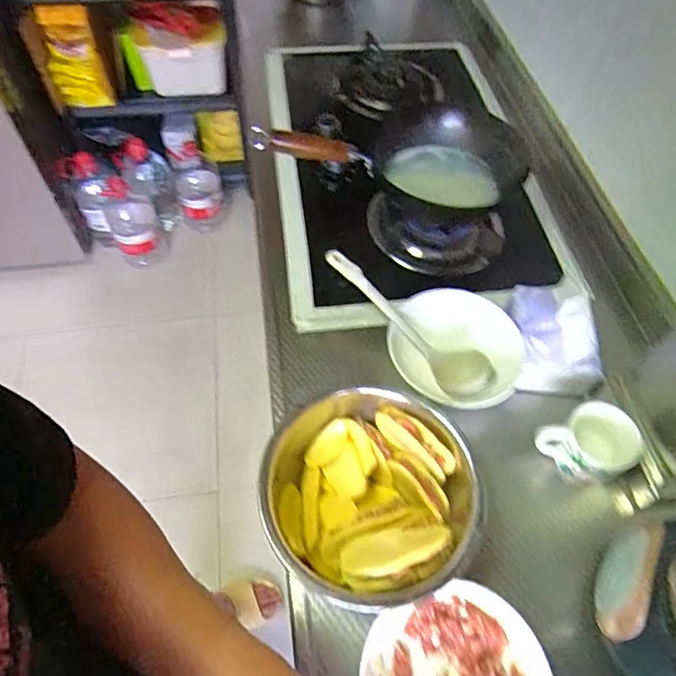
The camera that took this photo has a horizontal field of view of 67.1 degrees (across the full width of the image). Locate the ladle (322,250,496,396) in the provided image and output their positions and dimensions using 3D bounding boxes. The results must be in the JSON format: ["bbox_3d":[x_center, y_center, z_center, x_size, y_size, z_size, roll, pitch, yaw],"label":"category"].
[{"bbox_3d":[0.089,-0.024,0.687,0.271,0.055,0.069,43,65,9],"label":"ladle"}]

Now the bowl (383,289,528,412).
[{"bbox_3d":[0.160,0.020,0.706,0.170,0.075,0.169,1,57,-2],"label":"bowl"}]

